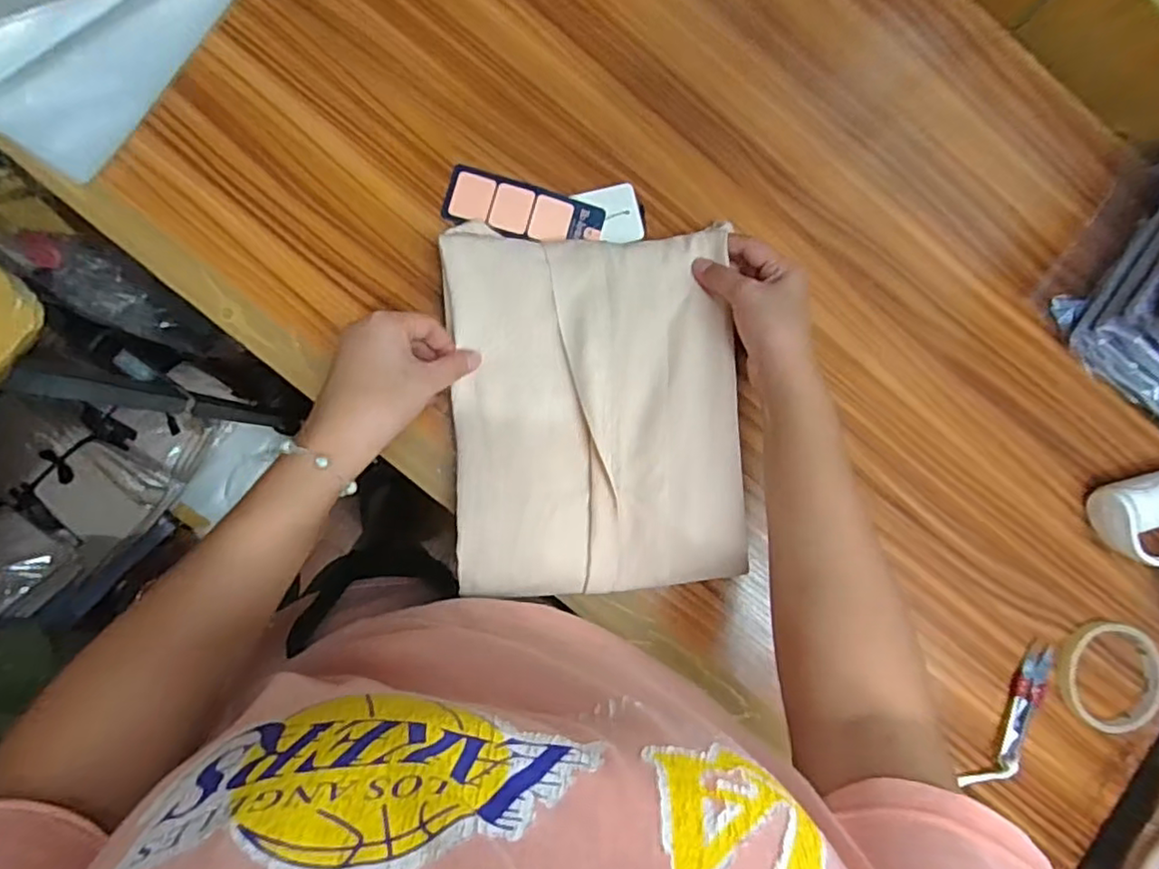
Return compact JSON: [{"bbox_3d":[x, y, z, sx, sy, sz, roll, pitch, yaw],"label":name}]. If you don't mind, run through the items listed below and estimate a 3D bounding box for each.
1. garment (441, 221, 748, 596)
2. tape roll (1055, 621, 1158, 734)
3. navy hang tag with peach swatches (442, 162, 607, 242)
[{"bbox_3d":[0.013,-0.019,0.455,0.199,0.024,0.253,-3,87,-8],"label":"garment"},{"bbox_3d":[0.434,0.197,0.522,0.095,0.012,0.085,16,85,-6],"label":"tape roll"},{"bbox_3d":[-0.041,-0.169,0.488,0.118,0.005,0.045,14,85,-6],"label":"navy hang tag with peach swatches"}]

